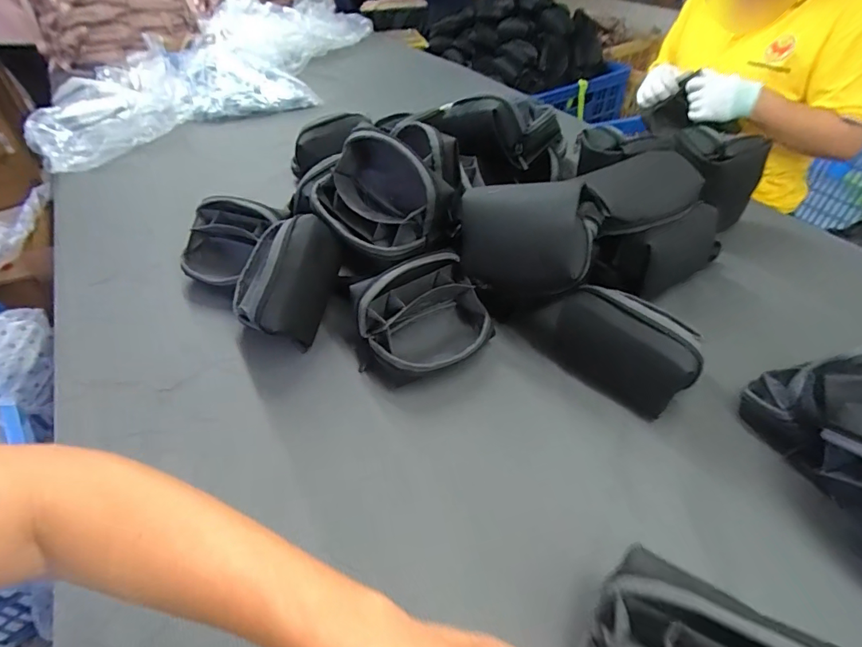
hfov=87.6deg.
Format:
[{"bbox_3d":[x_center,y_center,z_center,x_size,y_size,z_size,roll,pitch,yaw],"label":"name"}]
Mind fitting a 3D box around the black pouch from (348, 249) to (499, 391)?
[{"bbox_3d":[-0.005,0.002,0.590,0.162,0.132,0.119,-19,47,-18],"label":"black pouch"}]

